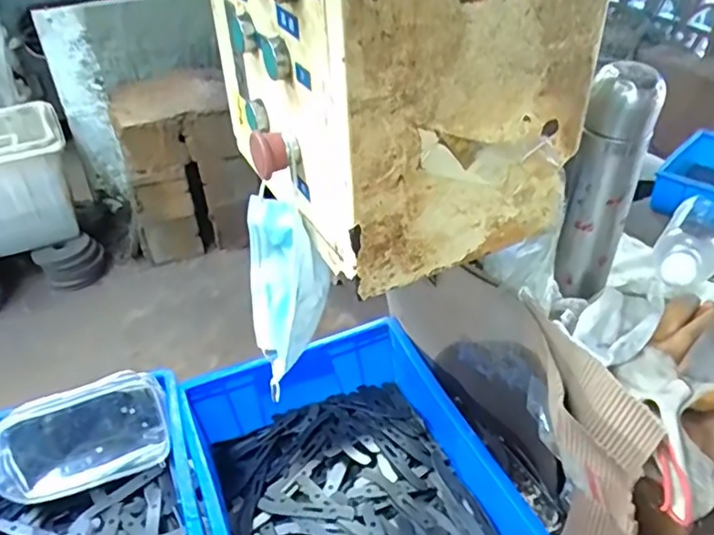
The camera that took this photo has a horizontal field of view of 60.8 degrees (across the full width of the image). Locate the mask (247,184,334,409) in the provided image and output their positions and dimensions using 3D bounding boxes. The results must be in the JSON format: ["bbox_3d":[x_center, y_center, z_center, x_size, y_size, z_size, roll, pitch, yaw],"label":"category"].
[{"bbox_3d":[-0.062,0.019,0.551,0.071,0.156,0.105,-10,38,-10],"label":"mask"}]

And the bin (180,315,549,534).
[{"bbox_3d":[-0.001,0.257,0.681,0.283,0.120,0.419,-16,39,-18],"label":"bin"}]

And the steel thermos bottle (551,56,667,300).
[{"bbox_3d":[0.231,-0.077,0.579,0.056,0.216,0.055,-25,42,-26],"label":"steel thermos bottle"}]

